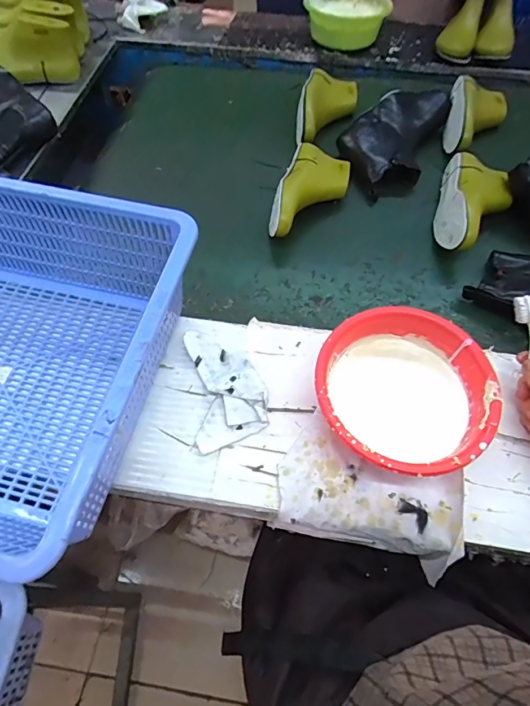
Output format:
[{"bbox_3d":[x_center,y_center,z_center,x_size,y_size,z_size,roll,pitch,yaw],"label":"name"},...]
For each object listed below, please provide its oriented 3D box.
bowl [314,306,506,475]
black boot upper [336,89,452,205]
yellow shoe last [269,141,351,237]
[{"bbox_3d":[0.152,0.048,0.482,0.184,0.070,0.186,0,61,0],"label":"bowl"},{"bbox_3d":[0.235,-0.412,0.793,0.161,0.061,0.292,23,63,12],"label":"black boot upper"},{"bbox_3d":[0.079,-0.272,0.712,0.104,0.062,0.221,15,62,8],"label":"yellow shoe last"}]

